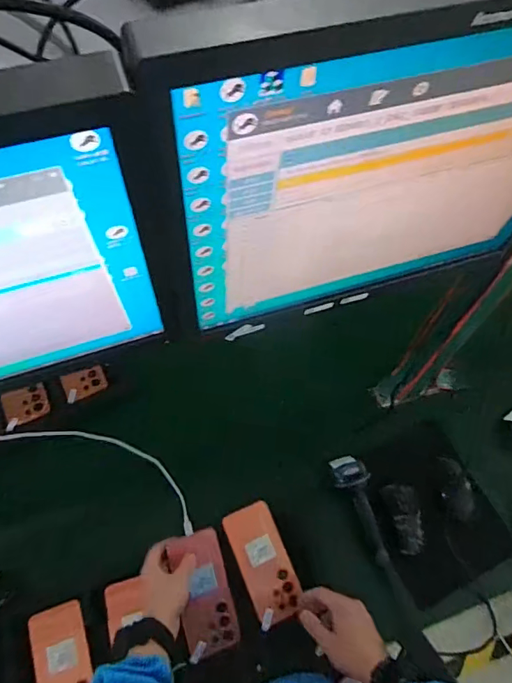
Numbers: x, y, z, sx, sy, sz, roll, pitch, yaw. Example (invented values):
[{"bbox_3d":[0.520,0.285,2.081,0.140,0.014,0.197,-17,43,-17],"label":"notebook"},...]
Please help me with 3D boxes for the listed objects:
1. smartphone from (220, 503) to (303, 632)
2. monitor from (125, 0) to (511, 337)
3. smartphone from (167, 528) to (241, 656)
[{"bbox_3d":[0.012,0.340,0.742,0.078,0.012,0.165,-19,70,-10],"label":"smartphone"},{"bbox_3d":[0.110,-0.115,0.364,0.369,0.294,0.062,-15,63,-8],"label":"monitor"},{"bbox_3d":[-0.076,0.365,0.701,0.077,0.012,0.162,-11,83,-23],"label":"smartphone"}]

